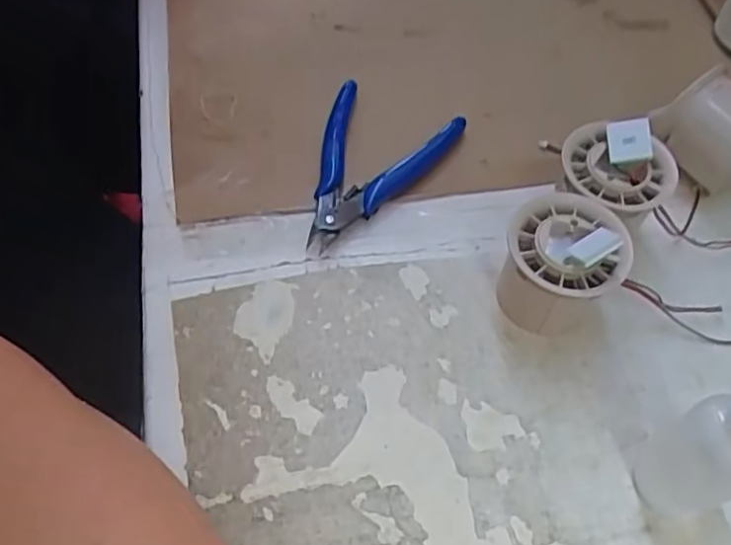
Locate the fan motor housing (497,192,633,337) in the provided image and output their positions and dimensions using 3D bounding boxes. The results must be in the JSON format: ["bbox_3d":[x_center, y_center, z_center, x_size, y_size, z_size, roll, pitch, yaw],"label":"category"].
[{"bbox_3d":[0.093,-0.004,0.330,0.056,0.055,0.053,9,57,5],"label":"fan motor housing"}]

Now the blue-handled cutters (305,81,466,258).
[{"bbox_3d":[0.000,-0.057,0.383,0.077,0.021,0.117,19,58,12],"label":"blue-handled cutters"}]

